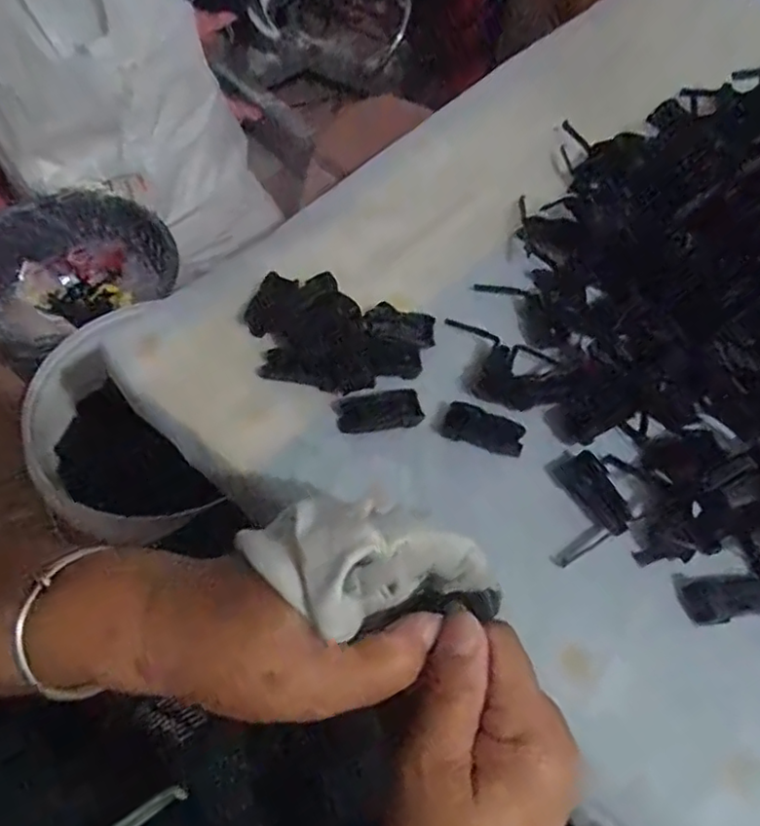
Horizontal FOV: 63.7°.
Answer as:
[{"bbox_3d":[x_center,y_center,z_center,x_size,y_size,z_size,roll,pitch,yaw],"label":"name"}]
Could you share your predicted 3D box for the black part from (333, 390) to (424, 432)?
[{"bbox_3d":[0.000,-0.001,0.365,0.049,0.007,0.023,-3,58,-8],"label":"black part"}]

